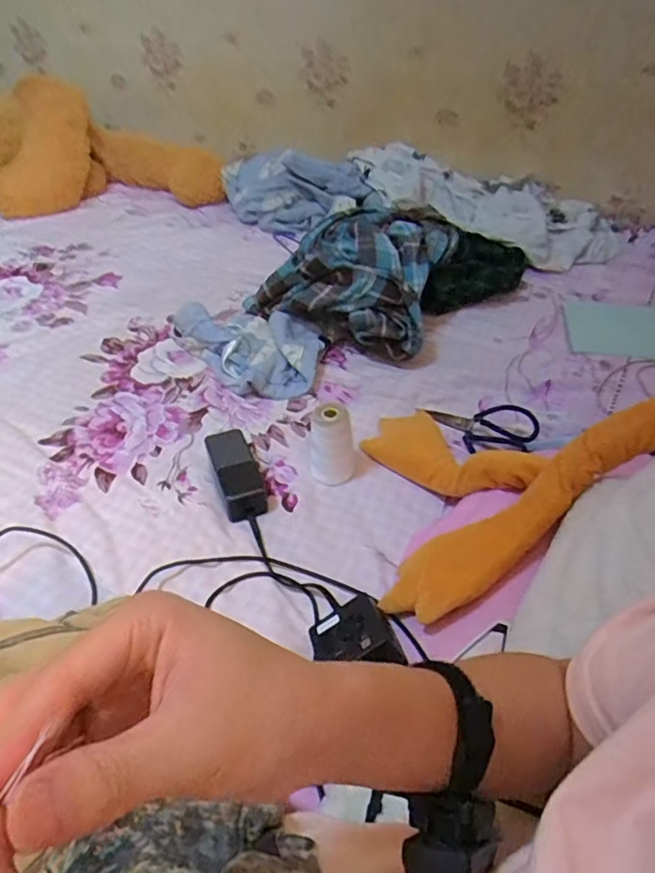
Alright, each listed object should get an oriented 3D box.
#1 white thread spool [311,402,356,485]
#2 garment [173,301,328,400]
[{"bbox_3d":[0.008,0.008,0.756,0.059,0.101,0.054,2,42,0],"label":"white thread spool"},{"bbox_3d":[-0.117,-0.171,0.977,0.196,0.069,0.260,-32,52,-32],"label":"garment"}]

